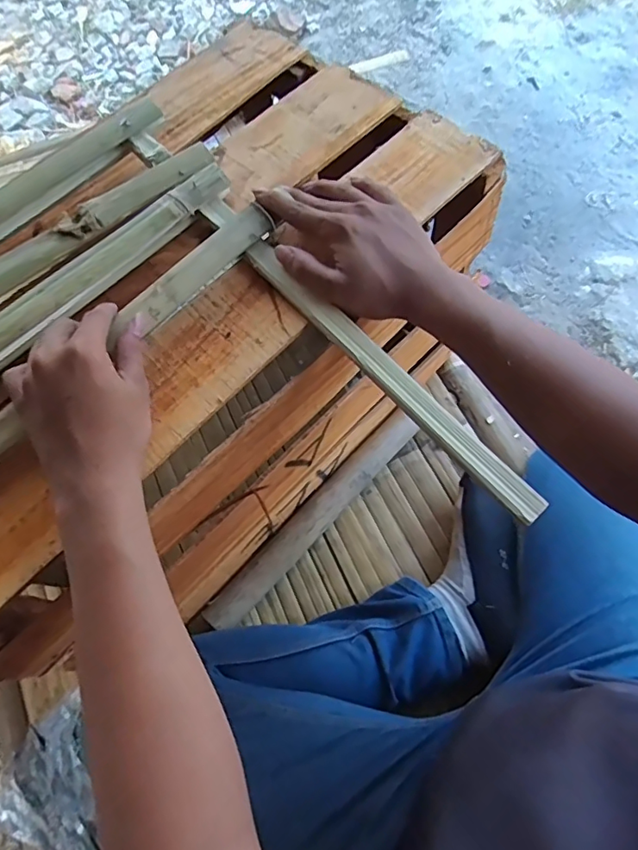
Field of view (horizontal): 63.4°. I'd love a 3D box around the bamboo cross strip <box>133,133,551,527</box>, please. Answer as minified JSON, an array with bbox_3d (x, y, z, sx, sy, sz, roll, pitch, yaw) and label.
[{"bbox_3d":[-0.004,-0.096,0.408,0.023,0.010,0.449,-41,74,-12],"label":"bamboo cross strip"}]

